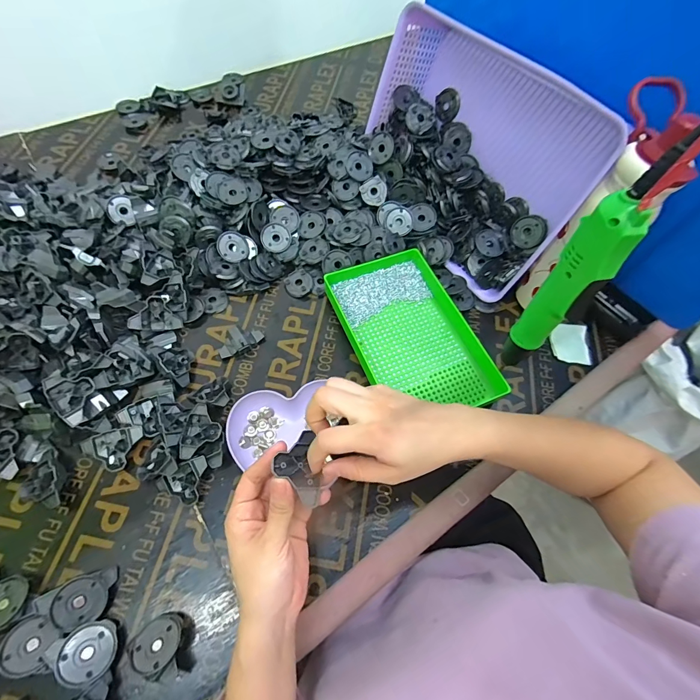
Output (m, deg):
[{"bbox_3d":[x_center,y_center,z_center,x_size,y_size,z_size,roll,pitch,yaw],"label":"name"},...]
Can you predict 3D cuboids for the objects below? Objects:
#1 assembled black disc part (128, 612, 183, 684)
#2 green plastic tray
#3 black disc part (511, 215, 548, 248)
[{"bbox_3d":[-0.177,0.273,0.337,0.046,0.021,0.050,-6,37,-6],"label":"assembled black disc part"},{"bbox_3d":[0.078,-0.024,0.504,0.148,0.038,0.249,-21,66,-14],"label":"green plastic tray"},{"bbox_3d":[0.261,-0.174,0.539,0.013,0.047,0.046,-20,91,-58],"label":"black disc part"}]

